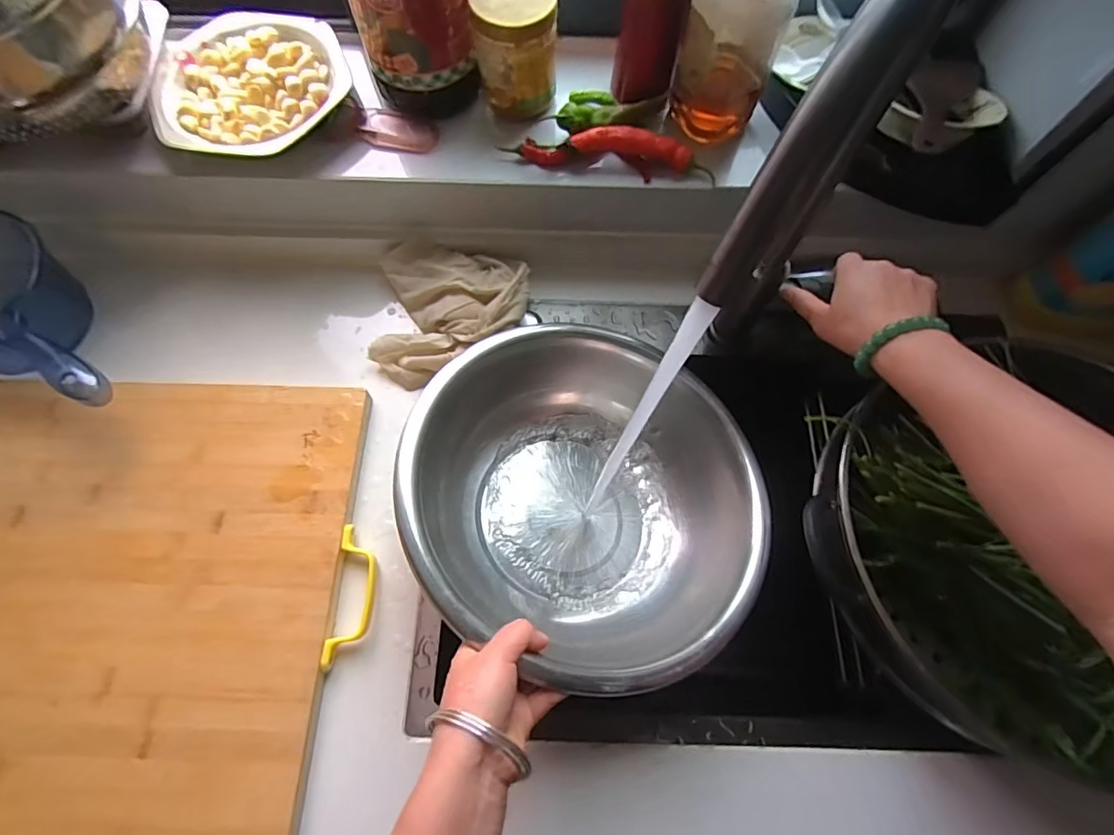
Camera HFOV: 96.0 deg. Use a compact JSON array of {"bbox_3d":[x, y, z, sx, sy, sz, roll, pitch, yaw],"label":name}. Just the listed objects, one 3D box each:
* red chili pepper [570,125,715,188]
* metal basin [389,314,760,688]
[{"bbox_3d":[0.089,-0.268,0.512,0.145,0.037,0.027,8,69,2],"label":"red chili pepper"},{"bbox_3d":[0.030,0.080,0.479,0.317,0.168,0.294,0,67,-1],"label":"metal basin"}]

